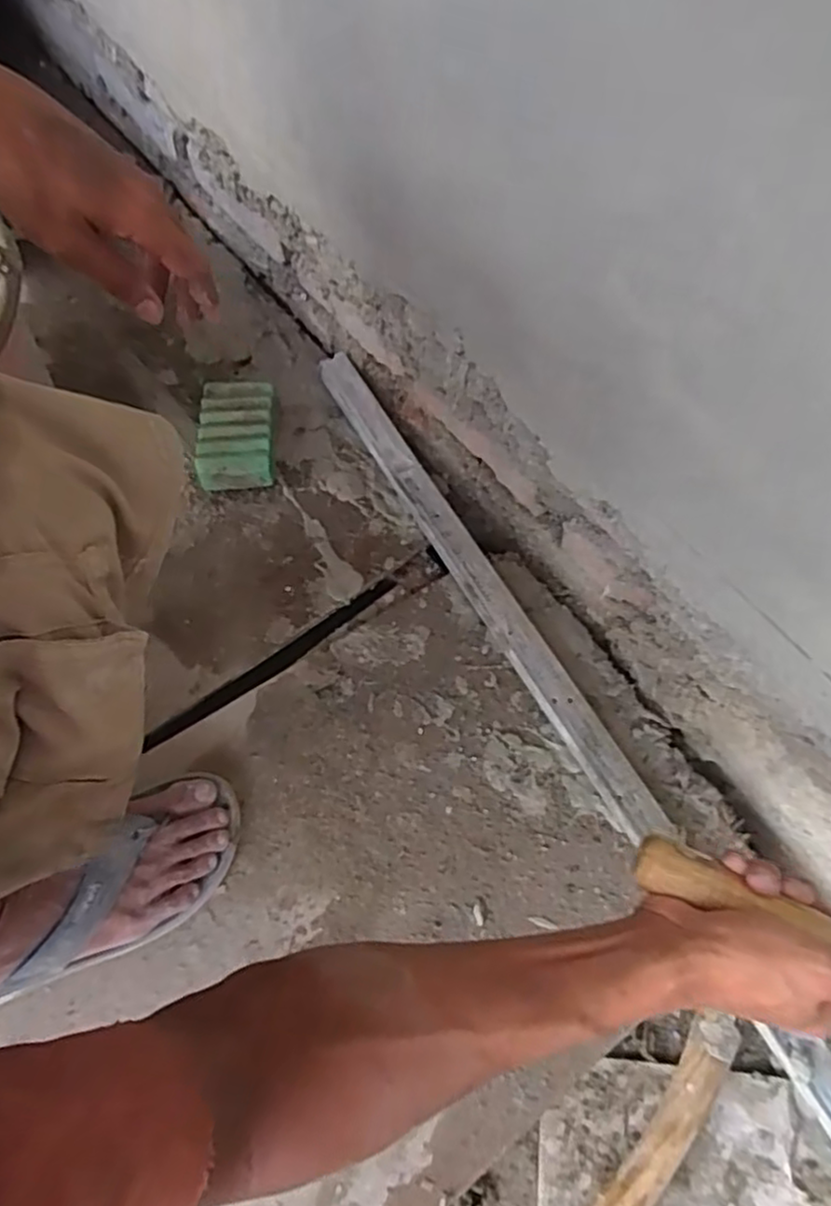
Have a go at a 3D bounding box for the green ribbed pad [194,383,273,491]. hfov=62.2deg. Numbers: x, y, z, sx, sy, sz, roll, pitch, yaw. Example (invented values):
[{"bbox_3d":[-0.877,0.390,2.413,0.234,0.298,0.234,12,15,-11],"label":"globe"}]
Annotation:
[{"bbox_3d":[-0.191,-0.177,0.738,0.076,0.044,0.116,-1,65,-4],"label":"green ribbed pad"}]

